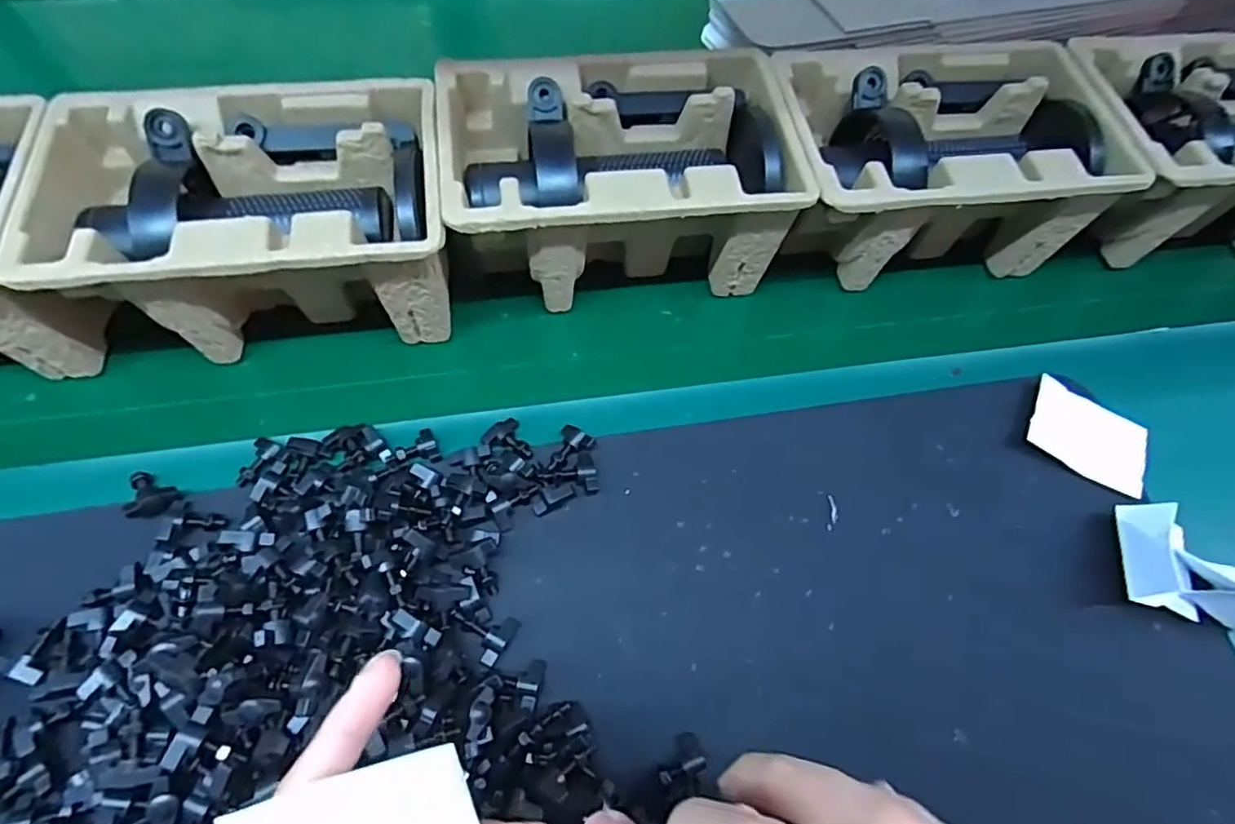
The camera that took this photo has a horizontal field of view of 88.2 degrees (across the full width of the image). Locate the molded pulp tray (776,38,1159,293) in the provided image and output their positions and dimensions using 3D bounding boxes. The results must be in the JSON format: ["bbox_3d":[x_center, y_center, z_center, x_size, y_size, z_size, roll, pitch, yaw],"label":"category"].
[{"bbox_3d":[0.226,-0.172,0.469,0.222,0.106,0.161,-4,63,-6],"label":"molded pulp tray"}]

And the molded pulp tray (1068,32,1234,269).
[{"bbox_3d":[0.448,-0.202,0.499,0.227,0.110,0.151,-7,64,-8],"label":"molded pulp tray"}]

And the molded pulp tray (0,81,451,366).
[{"bbox_3d":[-0.225,-0.112,0.419,0.234,0.123,0.146,-7,64,-8],"label":"molded pulp tray"}]

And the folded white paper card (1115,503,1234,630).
[{"bbox_3d":[0.343,0.089,0.375,0.080,0.040,0.061,14,63,3],"label":"folded white paper card"}]

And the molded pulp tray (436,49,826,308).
[{"bbox_3d":[0.001,-0.151,0.453,0.222,0.122,0.144,-6,64,-7],"label":"molded pulp tray"}]

